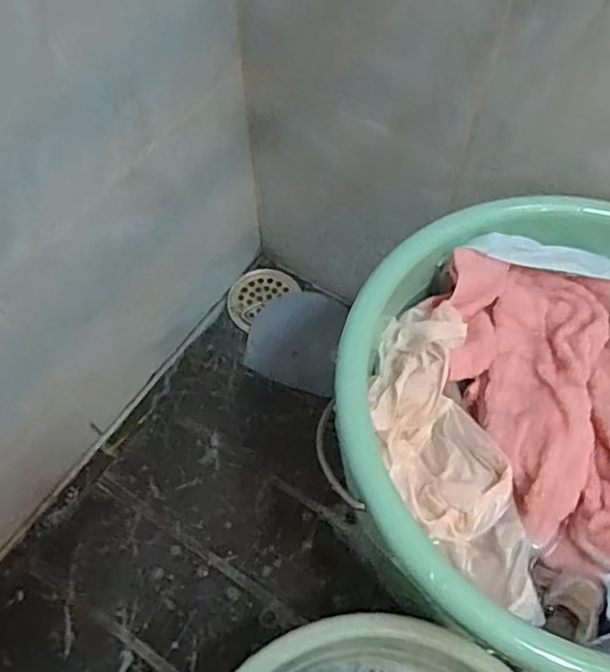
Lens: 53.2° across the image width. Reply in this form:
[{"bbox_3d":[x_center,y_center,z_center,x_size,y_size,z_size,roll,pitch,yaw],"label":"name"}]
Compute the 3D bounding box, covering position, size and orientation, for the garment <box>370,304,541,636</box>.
[{"bbox_3d":[0.087,0.072,0.389,0.075,0.042,0.208,-11,61,-7],"label":"garment"}]

